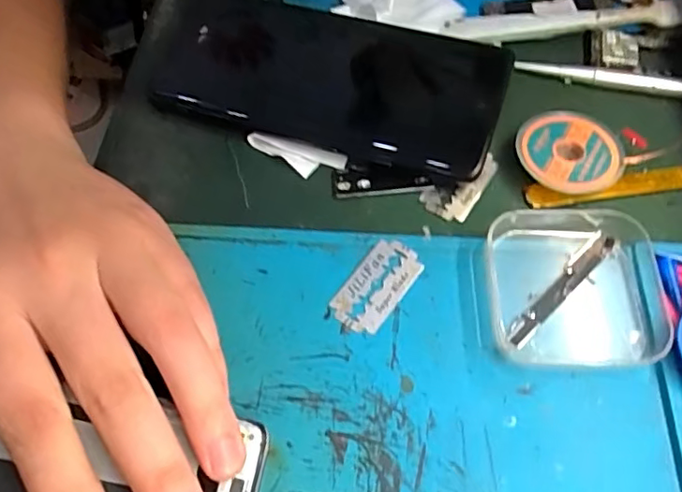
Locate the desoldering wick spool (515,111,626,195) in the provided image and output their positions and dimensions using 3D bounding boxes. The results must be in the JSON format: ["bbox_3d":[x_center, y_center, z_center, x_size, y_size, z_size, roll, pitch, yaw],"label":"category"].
[{"bbox_3d":[0.101,-0.041,0.251,0.044,0.012,0.039,33,67,20],"label":"desoldering wick spool"}]

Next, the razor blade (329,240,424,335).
[{"bbox_3d":[0.015,0.015,0.229,0.022,0.004,0.042,32,67,19],"label":"razor blade"}]

